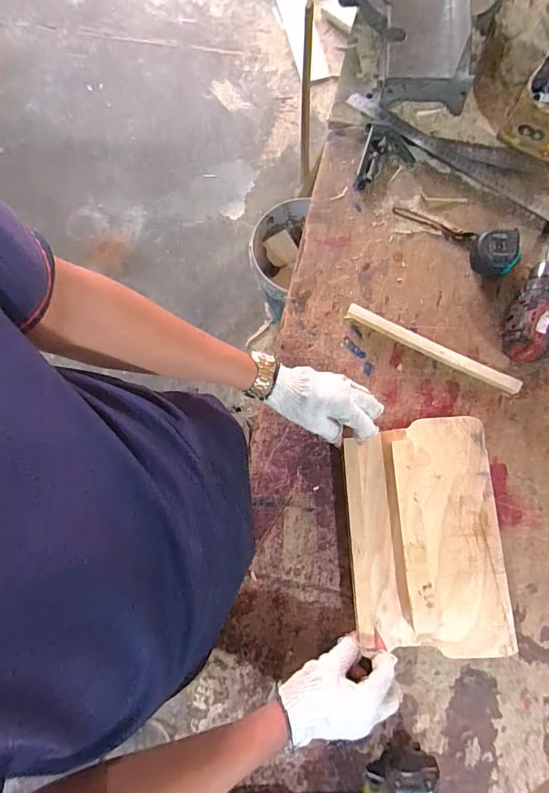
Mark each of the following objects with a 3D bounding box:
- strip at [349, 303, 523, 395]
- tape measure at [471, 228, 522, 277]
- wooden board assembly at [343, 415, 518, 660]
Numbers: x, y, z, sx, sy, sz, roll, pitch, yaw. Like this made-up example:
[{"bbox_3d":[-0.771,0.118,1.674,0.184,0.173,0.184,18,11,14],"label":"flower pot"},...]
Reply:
[{"bbox_3d":[0.218,-0.069,0.601,0.249,0.017,0.019,27,81,9],"label":"strip"},{"bbox_3d":[0.315,-0.206,0.616,0.062,0.044,0.063,-5,78,3],"label":"tape measure"},{"bbox_3d":[0.187,0.169,0.541,0.180,0.022,0.275,-2,77,0],"label":"wooden board assembly"}]

